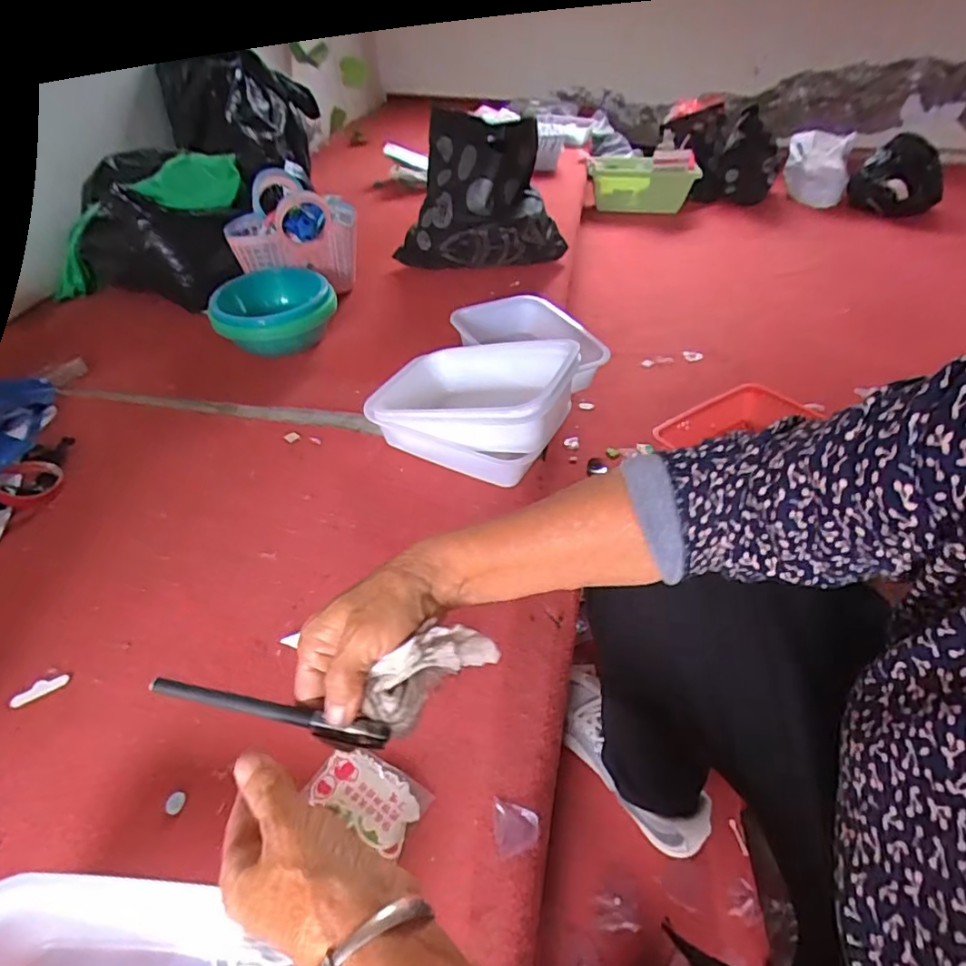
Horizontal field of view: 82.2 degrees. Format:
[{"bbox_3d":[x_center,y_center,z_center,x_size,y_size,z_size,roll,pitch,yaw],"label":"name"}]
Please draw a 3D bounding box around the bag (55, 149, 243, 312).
[{"bbox_3d":[-0.741,-0.584,1.266,0.432,0.249,0.268,9,43,8],"label":"bag"}]

